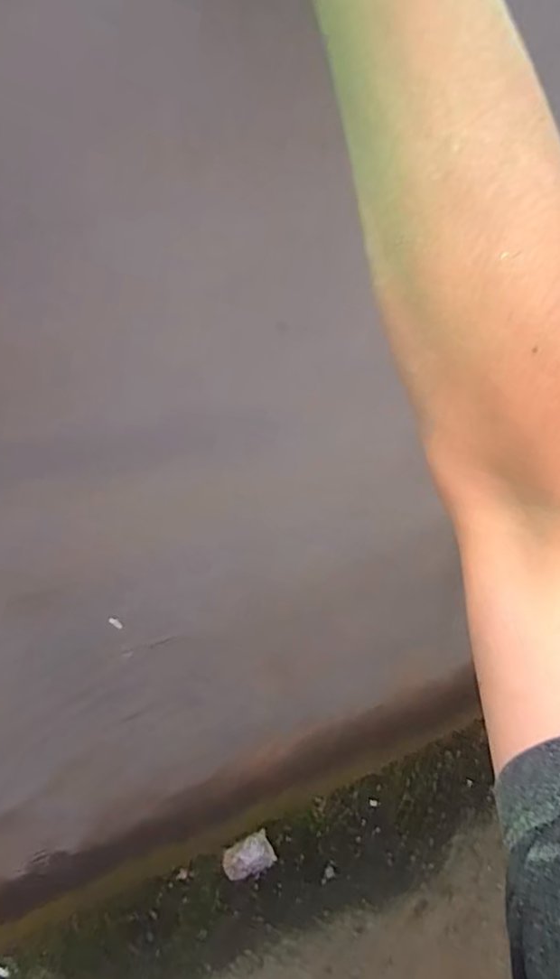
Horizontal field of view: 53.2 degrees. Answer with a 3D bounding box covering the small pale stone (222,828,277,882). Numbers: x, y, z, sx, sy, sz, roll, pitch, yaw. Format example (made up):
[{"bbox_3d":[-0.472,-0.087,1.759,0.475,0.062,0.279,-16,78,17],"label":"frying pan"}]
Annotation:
[{"bbox_3d":[-0.072,0.845,1.284,0.114,0.013,0.073,-22,52,-16],"label":"small pale stone"}]

